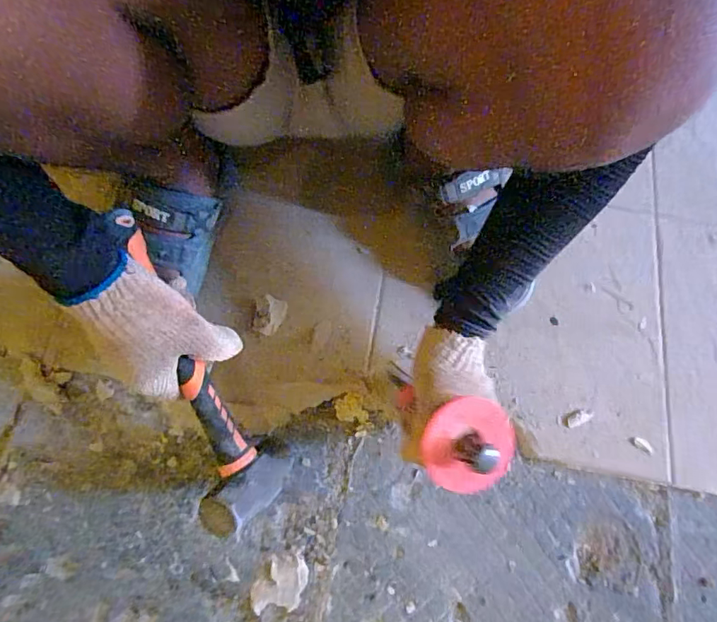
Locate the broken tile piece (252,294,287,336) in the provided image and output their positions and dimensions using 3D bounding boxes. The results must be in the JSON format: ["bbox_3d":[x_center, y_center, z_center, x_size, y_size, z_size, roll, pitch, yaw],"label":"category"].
[{"bbox_3d":[-0.101,0.004,0.547,0.033,0.005,0.042,22,69,4],"label":"broken tile piece"}]

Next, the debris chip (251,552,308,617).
[{"bbox_3d":[-0.074,0.255,0.464,0.050,0.004,0.046,2,69,-4],"label":"debris chip"}]

